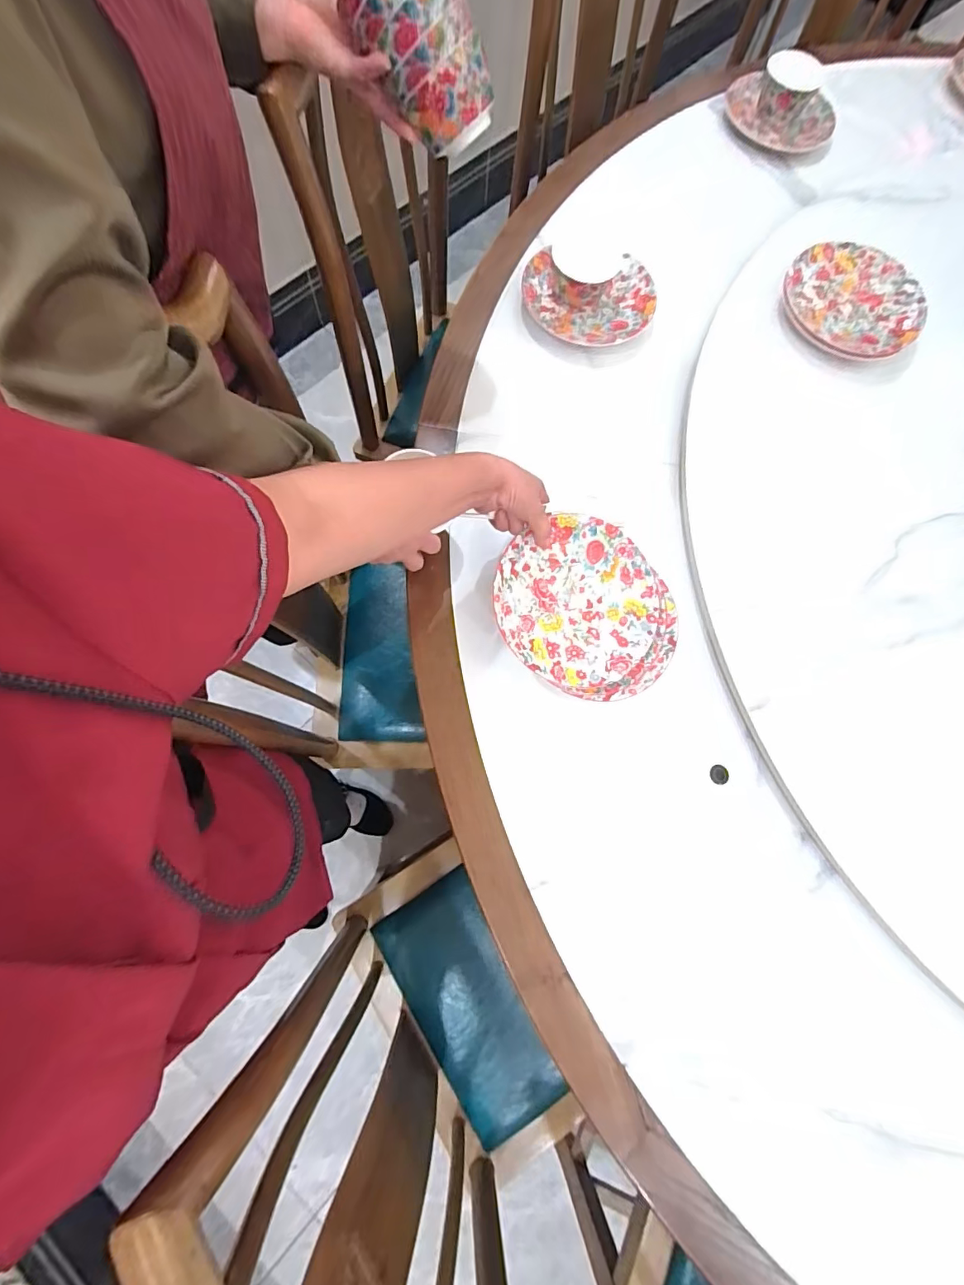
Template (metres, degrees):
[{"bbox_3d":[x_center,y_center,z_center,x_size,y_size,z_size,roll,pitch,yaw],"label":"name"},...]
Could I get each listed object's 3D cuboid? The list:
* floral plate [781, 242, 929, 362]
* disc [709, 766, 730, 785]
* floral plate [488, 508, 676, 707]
[{"bbox_3d":[0.552,-0.508,0.743,0.197,0.047,0.197,0,76,-2],"label":"floral plate"},{"bbox_3d":[0.290,0.161,0.596,0.024,0.004,0.023,0,76,-2],"label":"disc"},{"bbox_3d":[0.126,-0.038,0.589,0.225,0.018,0.199,43,76,-5],"label":"floral plate"}]

